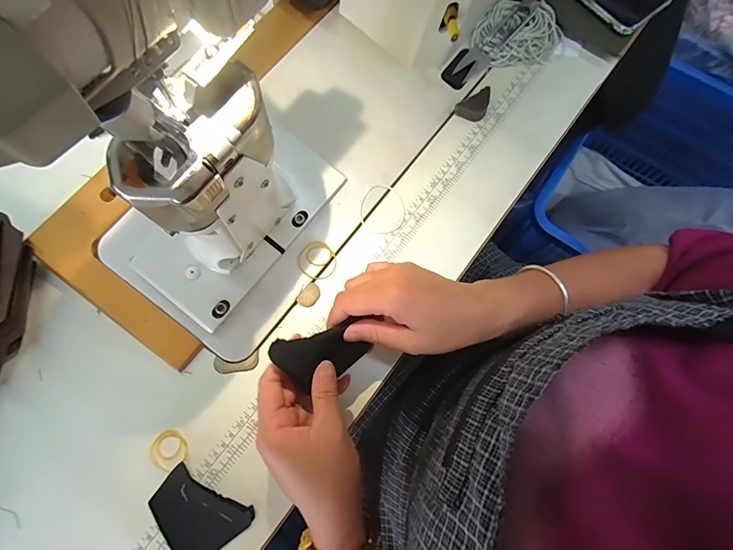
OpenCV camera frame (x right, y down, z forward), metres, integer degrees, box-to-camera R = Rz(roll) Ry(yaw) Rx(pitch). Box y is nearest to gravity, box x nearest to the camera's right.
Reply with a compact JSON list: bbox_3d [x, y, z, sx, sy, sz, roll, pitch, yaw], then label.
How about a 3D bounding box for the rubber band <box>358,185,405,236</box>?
[{"bbox_3d":[0.017,-0.067,0.395,0.048,0.004,0.051,0,74,1],"label":"rubber band"}]

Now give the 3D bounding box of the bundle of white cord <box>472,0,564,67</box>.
[{"bbox_3d":[0.171,-0.278,0.440,0.087,0.023,0.086,0,76,-1],"label":"bundle of white cord"}]

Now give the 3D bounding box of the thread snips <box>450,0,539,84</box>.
[{"bbox_3d":[0.148,-0.267,0.438,0.122,0.007,0.027,-44,80,0],"label":"thread snips"}]

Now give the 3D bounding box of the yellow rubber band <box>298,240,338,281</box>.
[{"bbox_3d":[-0.048,-0.015,0.379,0.037,0.004,0.036,0,74,1],"label":"yellow rubber band"}]

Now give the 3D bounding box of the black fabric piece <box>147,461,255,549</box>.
[{"bbox_3d":[-0.142,0.199,0.322,0.075,0.005,0.062,41,79,11],"label":"black fabric piece"}]

